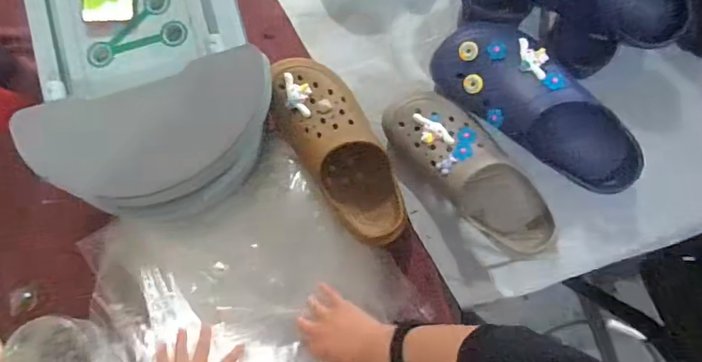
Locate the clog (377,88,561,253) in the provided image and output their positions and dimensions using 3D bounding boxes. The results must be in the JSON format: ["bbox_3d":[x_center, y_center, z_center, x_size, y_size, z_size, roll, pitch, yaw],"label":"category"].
[{"bbox_3d":[0.165,-0.013,0.656,0.281,0.083,0.113,42,86,7],"label":"clog"}]

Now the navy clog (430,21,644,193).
[{"bbox_3d":[0.251,-0.098,0.641,0.302,0.097,0.112,39,85,7],"label":"navy clog"}]

